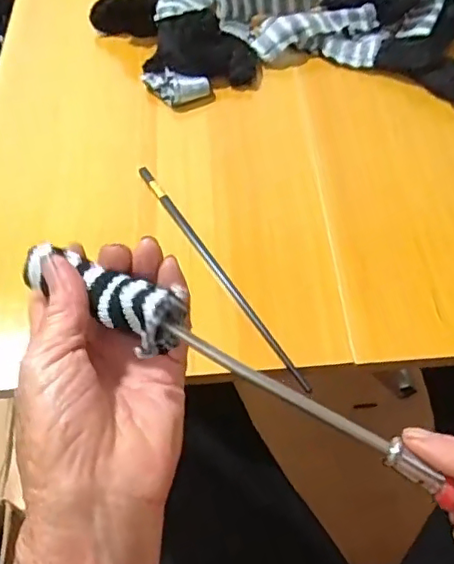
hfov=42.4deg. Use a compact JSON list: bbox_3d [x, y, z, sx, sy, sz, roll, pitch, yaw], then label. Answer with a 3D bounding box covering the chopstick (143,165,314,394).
[{"bbox_3d":[-0.009,-0.013,0.430,0.007,0.011,0.230,-28,58,-16],"label":"chopstick"}]

